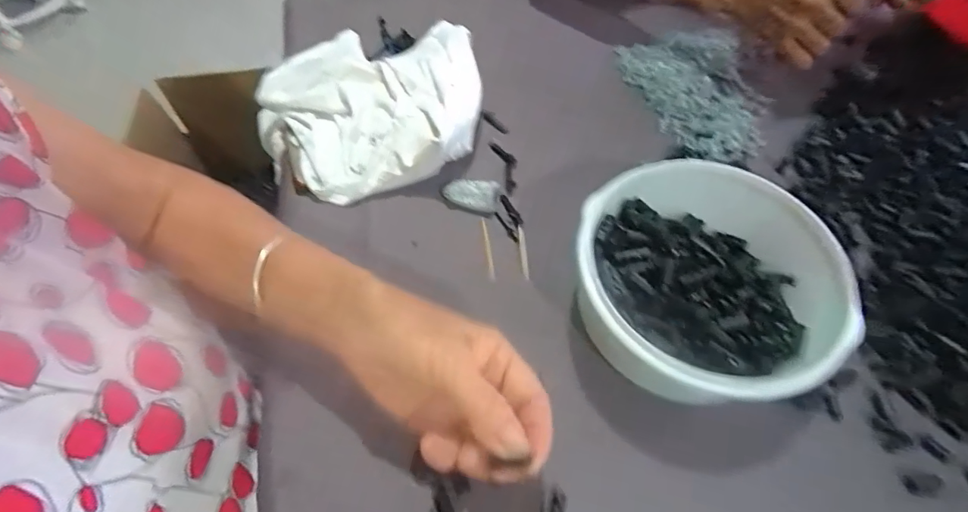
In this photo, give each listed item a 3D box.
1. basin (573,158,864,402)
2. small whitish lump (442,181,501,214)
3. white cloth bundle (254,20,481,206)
[{"bbox_3d":[0.145,0.021,0.314,0.163,0.077,0.158,1,59,-1],"label":"basin"},{"bbox_3d":[-0.011,-0.053,0.398,0.048,0.017,0.022,14,59,7],"label":"small whitish lump"},{"bbox_3d":[-0.115,-0.156,0.440,0.219,0.053,0.217,-8,59,-6],"label":"white cloth bundle"}]

